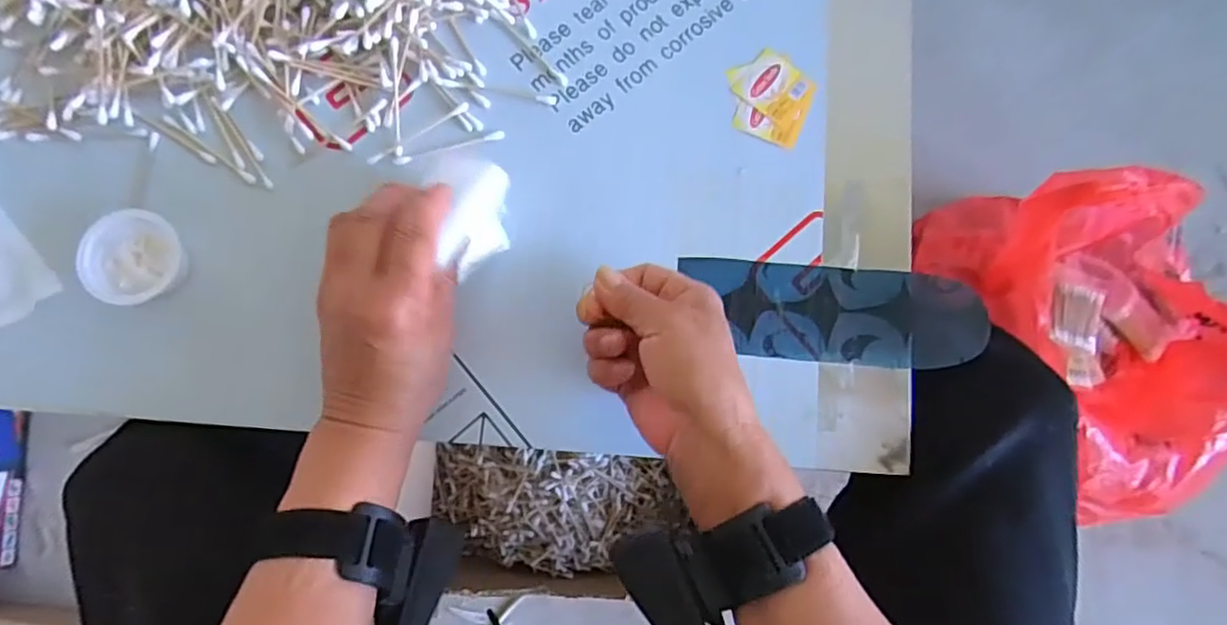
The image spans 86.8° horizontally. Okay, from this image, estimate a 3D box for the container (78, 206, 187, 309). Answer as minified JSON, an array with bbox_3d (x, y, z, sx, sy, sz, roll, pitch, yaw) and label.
[{"bbox_3d":[-0.280,-0.031,0.383,0.049,0.031,0.055,12,81,0],"label":"container"}]

